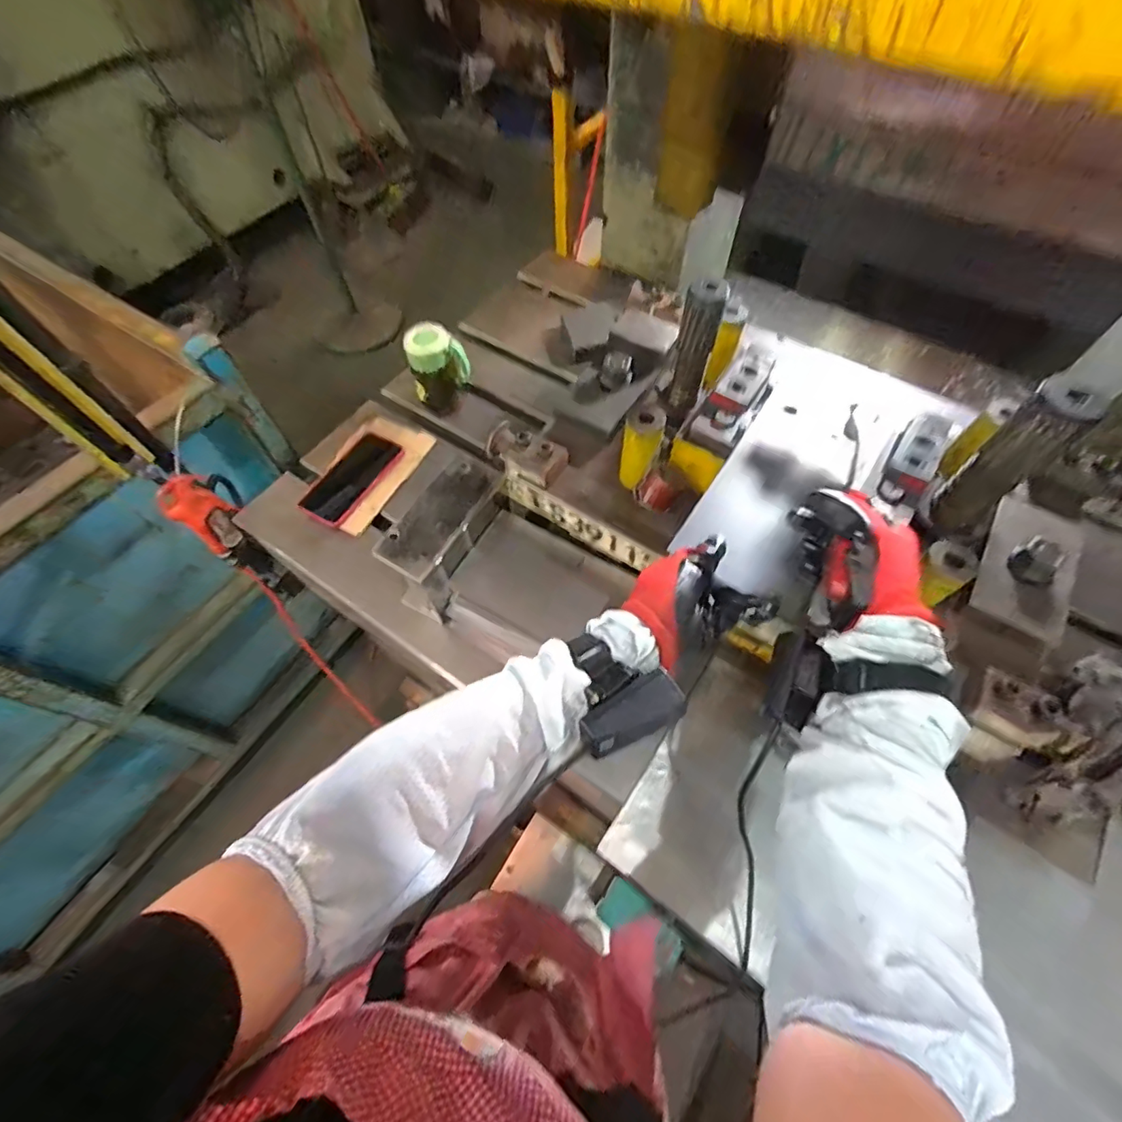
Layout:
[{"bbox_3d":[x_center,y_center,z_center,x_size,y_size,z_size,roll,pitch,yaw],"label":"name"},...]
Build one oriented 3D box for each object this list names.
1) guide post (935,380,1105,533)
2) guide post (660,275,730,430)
[{"bbox_3d":[0.380,-0.081,0.449,0.040,0.150,0.048,-33,65,-17],"label":"guide post"},{"bbox_3d":[0.138,-0.217,0.553,0.040,0.171,0.032,16,62,10],"label":"guide post"}]

